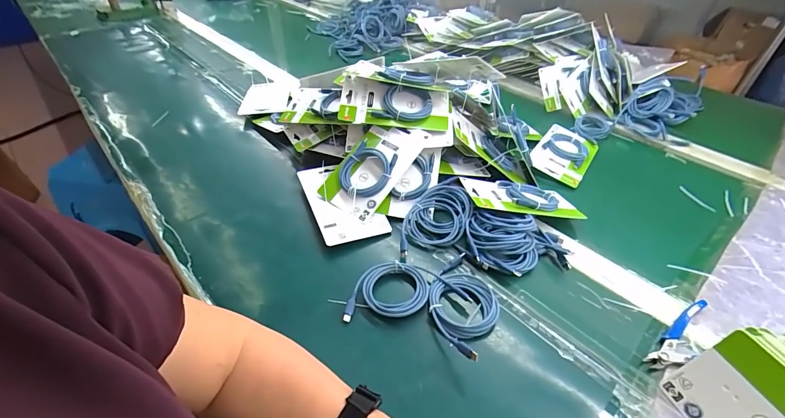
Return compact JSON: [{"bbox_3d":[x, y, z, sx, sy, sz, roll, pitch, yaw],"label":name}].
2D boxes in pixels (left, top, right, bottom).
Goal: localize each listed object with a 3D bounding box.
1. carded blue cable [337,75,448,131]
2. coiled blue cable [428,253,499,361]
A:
[{"bbox_3d":[0.003,-0.172,0.616,0.180,0.033,0.082,6,69,-1],"label":"carded blue cable"},{"bbox_3d":[0.084,0.111,0.442,0.087,0.030,0.133,24,46,24],"label":"coiled blue cable"}]

